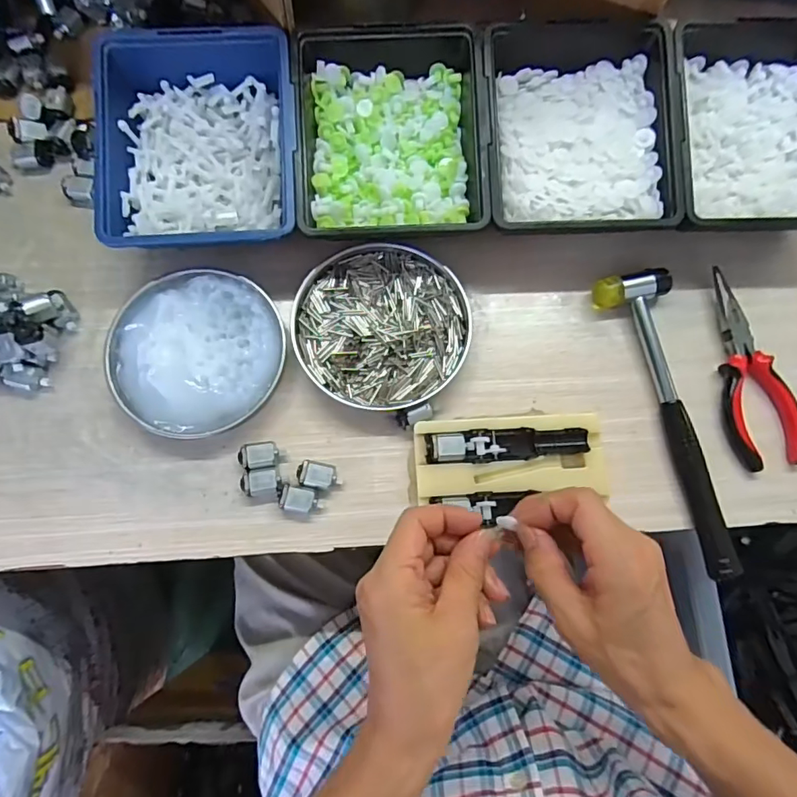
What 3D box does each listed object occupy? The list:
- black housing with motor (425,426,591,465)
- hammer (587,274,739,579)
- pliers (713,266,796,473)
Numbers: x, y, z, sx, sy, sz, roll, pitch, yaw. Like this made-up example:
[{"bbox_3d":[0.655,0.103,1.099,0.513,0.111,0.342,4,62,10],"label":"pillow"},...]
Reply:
[{"bbox_3d":[0.080,0.034,0.370,0.119,0.023,0.023,-3,77,-2],"label":"black housing with motor"},{"bbox_3d":[0.220,0.012,0.382,0.056,0.030,0.236,-17,78,-5],"label":"hammer"},{"bbox_3d":[0.278,-0.025,0.389,0.054,0.018,0.155,-4,77,-2],"label":"pliers"}]

